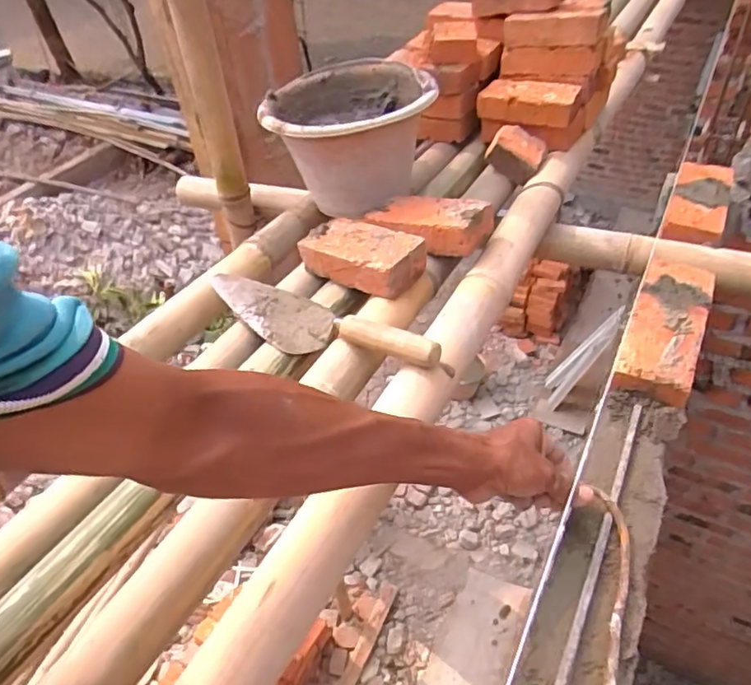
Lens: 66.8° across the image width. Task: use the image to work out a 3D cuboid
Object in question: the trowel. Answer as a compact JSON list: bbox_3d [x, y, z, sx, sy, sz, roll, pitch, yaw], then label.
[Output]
[{"bbox_3d":[-0.071,-0.025,0.664,0.319,0.051,0.077,24,51,27],"label":"trowel"}]

